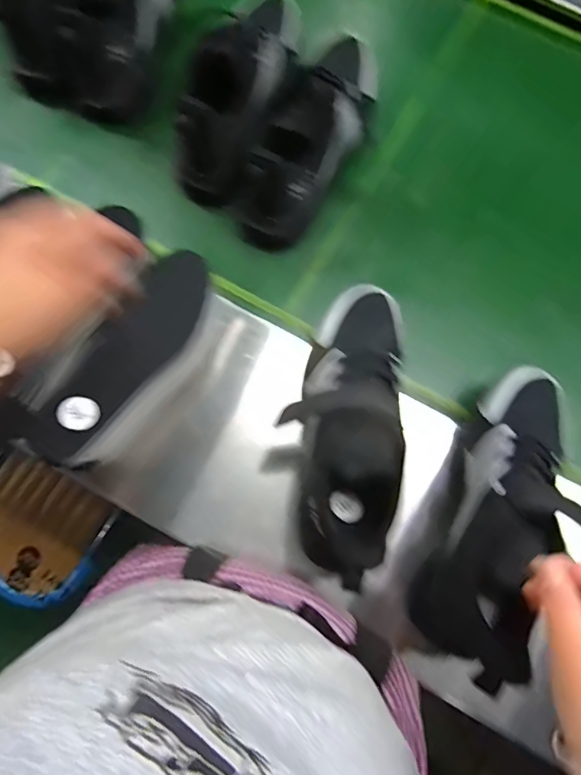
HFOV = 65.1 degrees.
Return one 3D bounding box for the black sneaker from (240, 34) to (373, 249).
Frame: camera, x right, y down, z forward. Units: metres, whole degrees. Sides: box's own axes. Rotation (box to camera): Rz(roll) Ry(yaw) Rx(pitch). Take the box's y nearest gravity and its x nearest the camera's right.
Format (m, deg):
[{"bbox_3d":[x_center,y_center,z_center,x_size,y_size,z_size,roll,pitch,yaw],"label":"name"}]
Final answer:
[{"bbox_3d":[0.035,-0.296,0.507,0.091,0.098,0.277,30,81,6],"label":"black sneaker"}]

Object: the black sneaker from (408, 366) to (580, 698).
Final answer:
[{"bbox_3d":[0.183,0.101,0.386,0.084,0.105,0.256,24,69,5],"label":"black sneaker"}]

